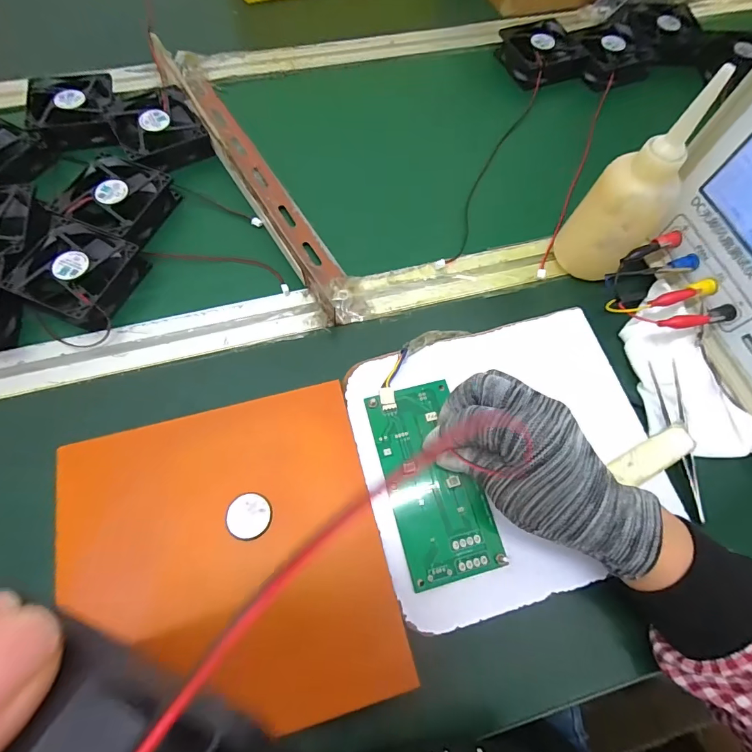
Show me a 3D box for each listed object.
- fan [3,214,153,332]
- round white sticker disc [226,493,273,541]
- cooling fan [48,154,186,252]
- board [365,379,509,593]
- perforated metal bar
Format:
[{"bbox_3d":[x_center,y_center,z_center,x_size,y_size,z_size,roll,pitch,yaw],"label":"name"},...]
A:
[{"bbox_3d":[-0.256,-0.088,0.357,0.086,0.029,0.080,22,69,9],"label":"fan"},{"bbox_3d":[-0.084,0.093,0.273,0.029,0.004,0.029,0,68,0],"label":"round white sticker disc"},{"bbox_3d":[-0.239,-0.163,0.388,0.081,0.031,0.079,21,69,8],"label":"cooling fan"},{"bbox_3d":[0.036,0.072,0.290,0.069,0.007,0.134,-18,70,-7],"label":"board"},{"bbox_3d":[-0.124,-0.207,0.406,0.050,0.032,0.387,-30,71,-12],"label":"perforated metal bar"}]

